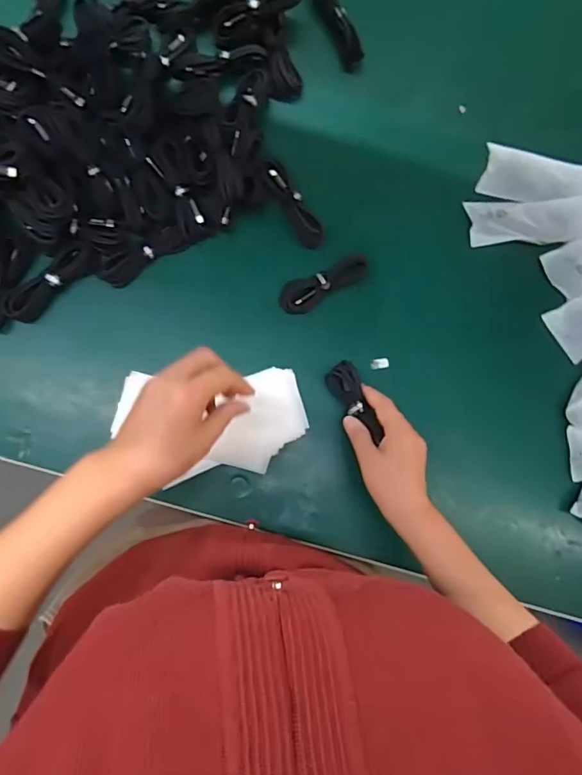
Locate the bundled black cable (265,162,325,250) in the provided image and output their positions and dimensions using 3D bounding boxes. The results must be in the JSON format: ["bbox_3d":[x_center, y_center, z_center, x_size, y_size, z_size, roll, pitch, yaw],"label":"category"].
[{"bbox_3d":[0.003,-0.209,0.546,0.028,0.018,0.110,-30,87,-6],"label":"bundled black cable"}]

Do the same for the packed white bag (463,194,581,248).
[{"bbox_3d":[0.291,-0.198,0.562,0.158,0.033,0.056,-2,84,-4],"label":"packed white bag"}]

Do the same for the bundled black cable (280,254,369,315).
[{"bbox_3d":[0.039,-0.119,0.538,0.109,0.009,0.035,-25,86,-6],"label":"bundled black cable"}]

